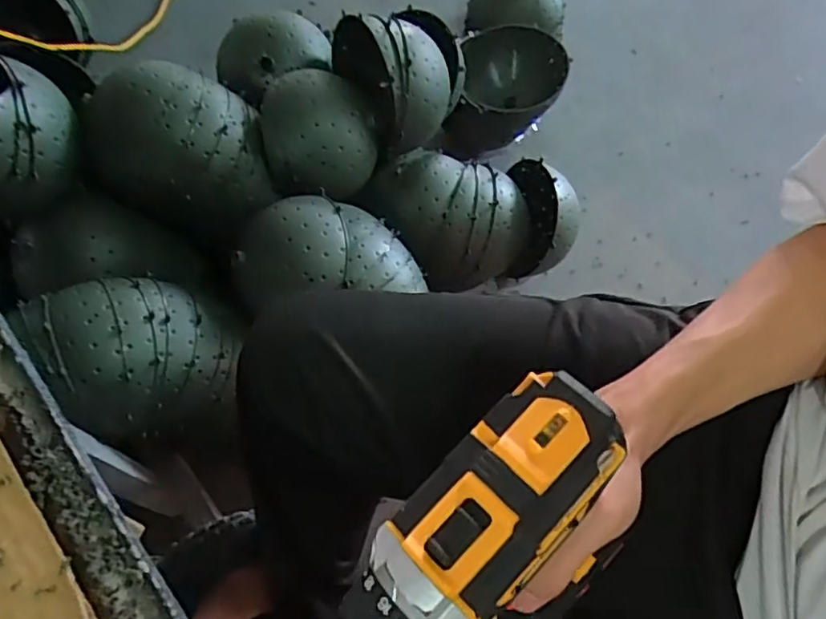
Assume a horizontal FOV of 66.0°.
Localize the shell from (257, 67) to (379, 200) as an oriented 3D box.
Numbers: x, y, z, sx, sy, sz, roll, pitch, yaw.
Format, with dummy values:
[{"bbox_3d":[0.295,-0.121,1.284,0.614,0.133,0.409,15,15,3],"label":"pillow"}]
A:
[{"bbox_3d":[-0.140,-0.262,0.954,0.165,0.092,0.197,-10,66,-5],"label":"shell"}]

